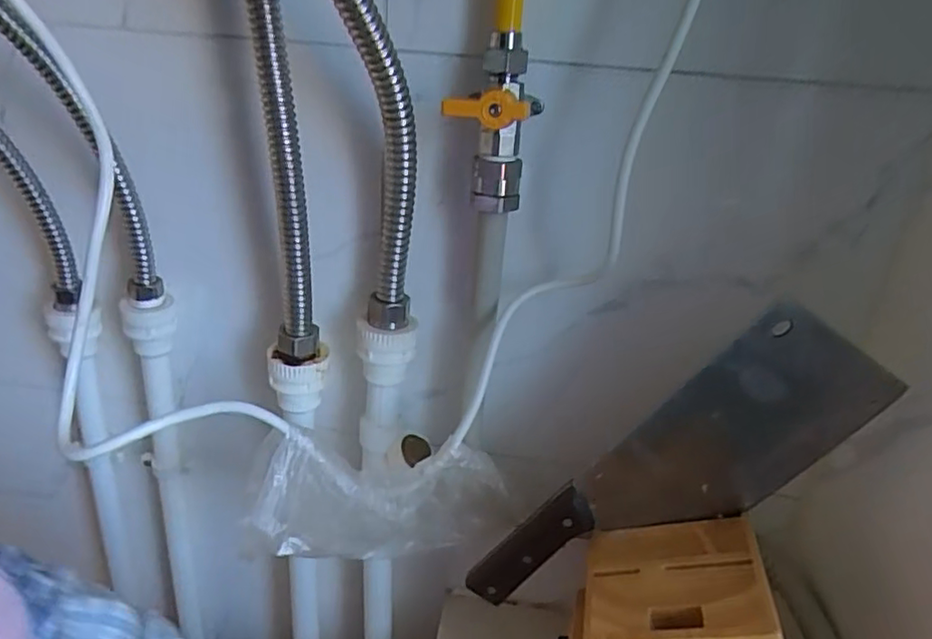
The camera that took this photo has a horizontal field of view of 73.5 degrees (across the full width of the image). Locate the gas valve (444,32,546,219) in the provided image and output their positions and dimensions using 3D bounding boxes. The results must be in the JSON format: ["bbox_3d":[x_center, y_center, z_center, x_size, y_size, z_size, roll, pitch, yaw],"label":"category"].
[{"bbox_3d":[0.016,-0.118,0.379,0.046,0.100,0.056,9,26,10],"label":"gas valve"}]

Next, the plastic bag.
[{"bbox_3d":[-0.054,0.129,0.430,0.165,0.111,0.031,-3,26,-13],"label":"plastic bag"}]

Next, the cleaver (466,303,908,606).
[{"bbox_3d":[0.111,0.105,0.390,0.098,0.293,0.013,44,25,-11],"label":"cleaver"}]

